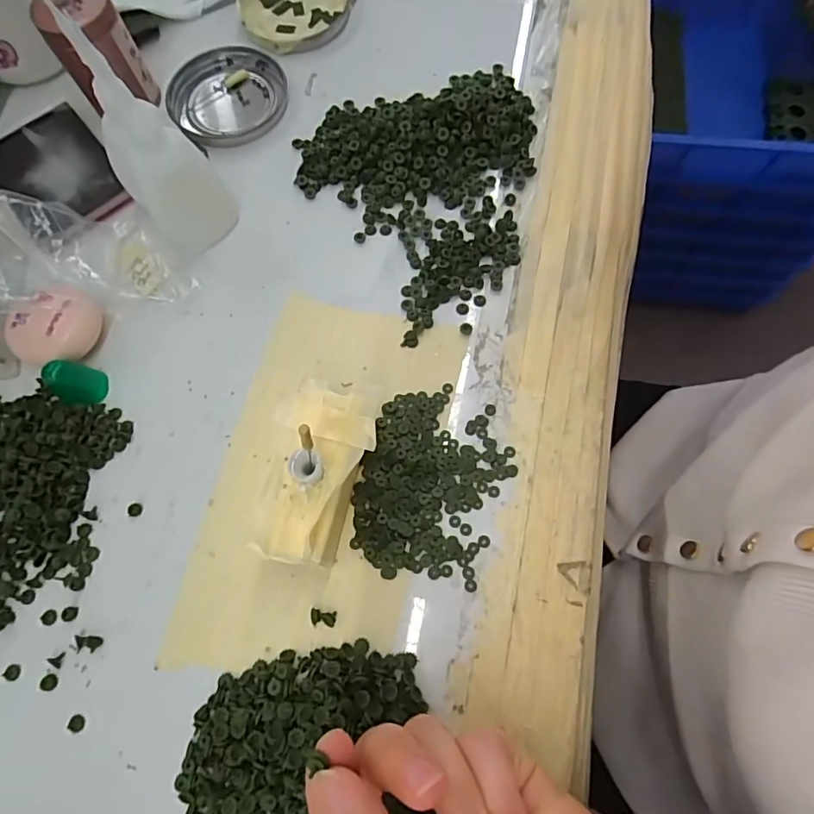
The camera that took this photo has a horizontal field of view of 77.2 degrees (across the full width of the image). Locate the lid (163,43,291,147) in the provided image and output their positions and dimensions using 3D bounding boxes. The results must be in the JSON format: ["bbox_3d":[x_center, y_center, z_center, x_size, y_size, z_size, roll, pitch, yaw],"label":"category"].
[{"bbox_3d":[-0.121,-0.211,0.347,0.077,0.008,0.077,-1,72,2],"label":"lid"}]

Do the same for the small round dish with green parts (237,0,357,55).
[{"bbox_3d":[-0.082,-0.290,0.369,0.082,0.014,0.076,-1,72,2],"label":"small round dish with green parts"}]

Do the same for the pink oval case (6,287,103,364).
[{"bbox_3d":[-0.194,-0.044,0.283,0.036,0.027,0.047,31,76,11],"label":"pink oval case"}]

